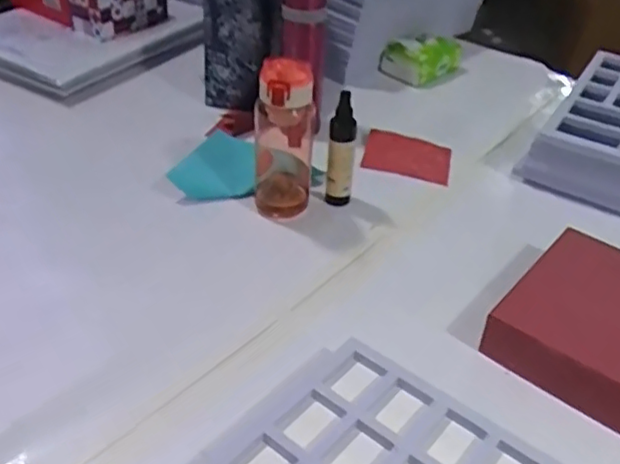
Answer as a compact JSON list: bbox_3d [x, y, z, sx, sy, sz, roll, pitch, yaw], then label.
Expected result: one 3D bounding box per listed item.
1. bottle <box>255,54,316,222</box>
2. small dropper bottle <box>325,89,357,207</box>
[{"bbox_3d":[-0.033,-0.127,0.823,0.071,0.197,0.087,1,37,-4],"label":"bottle"},{"bbox_3d":[0.042,-0.107,0.847,0.034,0.149,0.035,3,37,-1],"label":"small dropper bottle"}]

